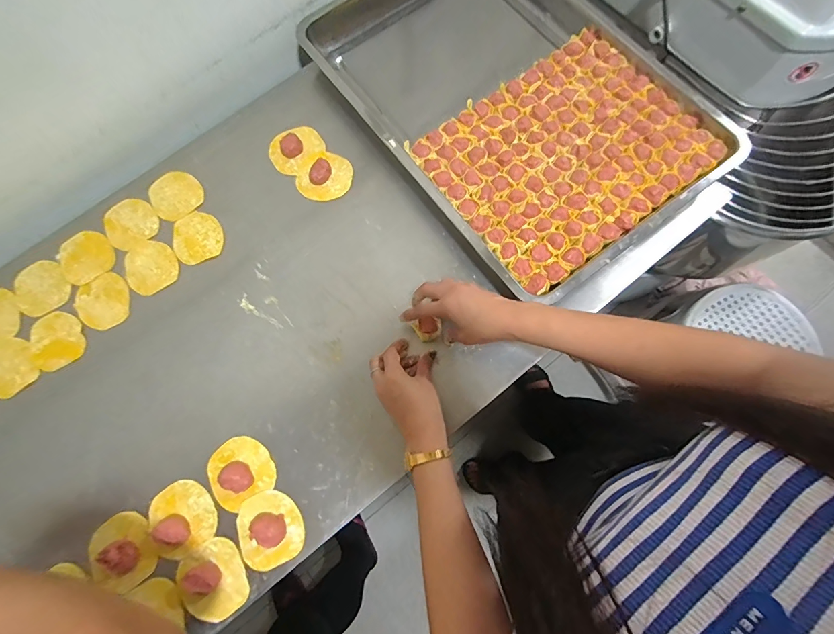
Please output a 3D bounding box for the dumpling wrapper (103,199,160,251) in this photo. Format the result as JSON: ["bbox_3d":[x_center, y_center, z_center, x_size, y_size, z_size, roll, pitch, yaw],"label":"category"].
[{"bbox_3d":[-0.439,-0.145,0.614,0.077,0.005,0.082,-1,75,3],"label":"dumpling wrapper"}]

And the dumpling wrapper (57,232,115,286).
[{"bbox_3d":[-0.496,-0.092,0.601,0.076,0.004,0.085,-35,76,-6],"label":"dumpling wrapper"}]

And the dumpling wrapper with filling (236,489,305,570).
[{"bbox_3d":[-0.182,0.257,0.484,0.074,0.023,0.084,-24,75,-3],"label":"dumpling wrapper with filling"}]

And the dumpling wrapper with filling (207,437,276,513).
[{"bbox_3d":[-0.227,0.193,0.505,0.077,0.019,0.078,-1,75,3],"label":"dumpling wrapper with filling"}]

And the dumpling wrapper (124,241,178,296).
[{"bbox_3d":[-0.394,-0.075,0.591,0.073,0.004,0.084,-36,76,-6],"label":"dumpling wrapper"}]

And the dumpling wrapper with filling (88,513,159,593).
[{"bbox_3d":[-0.362,0.284,0.478,0.078,0.028,0.083,-1,75,3],"label":"dumpling wrapper with filling"}]

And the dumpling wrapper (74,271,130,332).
[{"bbox_3d":[-0.456,-0.022,0.583,0.073,0.004,0.084,-34,76,-6],"label":"dumpling wrapper"}]

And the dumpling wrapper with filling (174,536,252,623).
[{"bbox_3d":[-0.243,0.312,0.469,0.078,0.033,0.082,-1,75,3],"label":"dumpling wrapper with filling"}]

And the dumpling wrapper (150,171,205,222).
[{"bbox_3d":[-0.375,-0.191,0.623,0.075,0.004,0.086,-39,76,-7],"label":"dumpling wrapper"}]

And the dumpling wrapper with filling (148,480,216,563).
[{"bbox_3d":[-0.286,0.244,0.482,0.074,0.018,0.083,-18,75,-2],"label":"dumpling wrapper with filling"}]

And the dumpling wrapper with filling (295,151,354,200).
[{"bbox_3d":[-0.139,-0.217,0.610,0.077,0.026,0.084,-1,75,3],"label":"dumpling wrapper with filling"}]

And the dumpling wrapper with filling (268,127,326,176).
[{"bbox_3d":[-0.188,-0.263,0.630,0.069,0.018,0.084,42,81,13],"label":"dumpling wrapper with filling"}]

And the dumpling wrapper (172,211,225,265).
[{"bbox_3d":[-0.328,-0.120,0.601,0.070,0.004,0.081,-24,77,-4],"label":"dumpling wrapper"}]

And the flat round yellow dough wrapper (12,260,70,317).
[{"bbox_3d":[-0.556,-0.045,0.594,0.072,0.004,0.089,-34,76,-6],"label":"flat round yellow dough wrapper"}]

